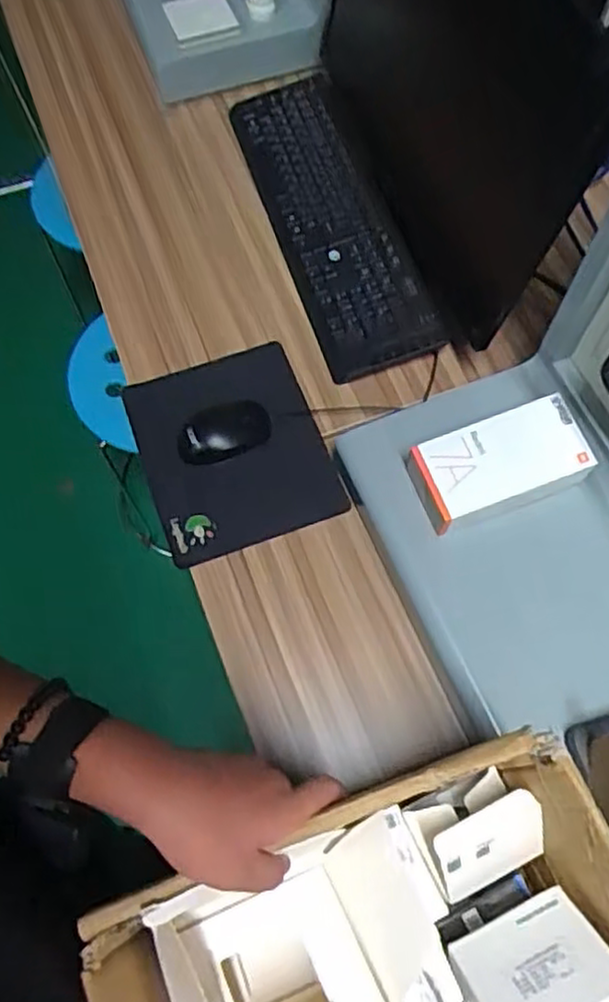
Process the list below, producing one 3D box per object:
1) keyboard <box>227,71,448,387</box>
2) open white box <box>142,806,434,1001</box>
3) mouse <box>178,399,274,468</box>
[{"bbox_3d":[0.026,-0.384,0.902,0.148,0.029,0.484,-17,68,-5],"label":"keyboard"},{"bbox_3d":[0.005,0.322,0.516,0.183,0.107,0.126,-17,68,-5],"label":"open white box"},{"bbox_3d":[-0.092,-0.084,0.797,0.108,0.043,0.068,-11,68,-3],"label":"mouse"}]

